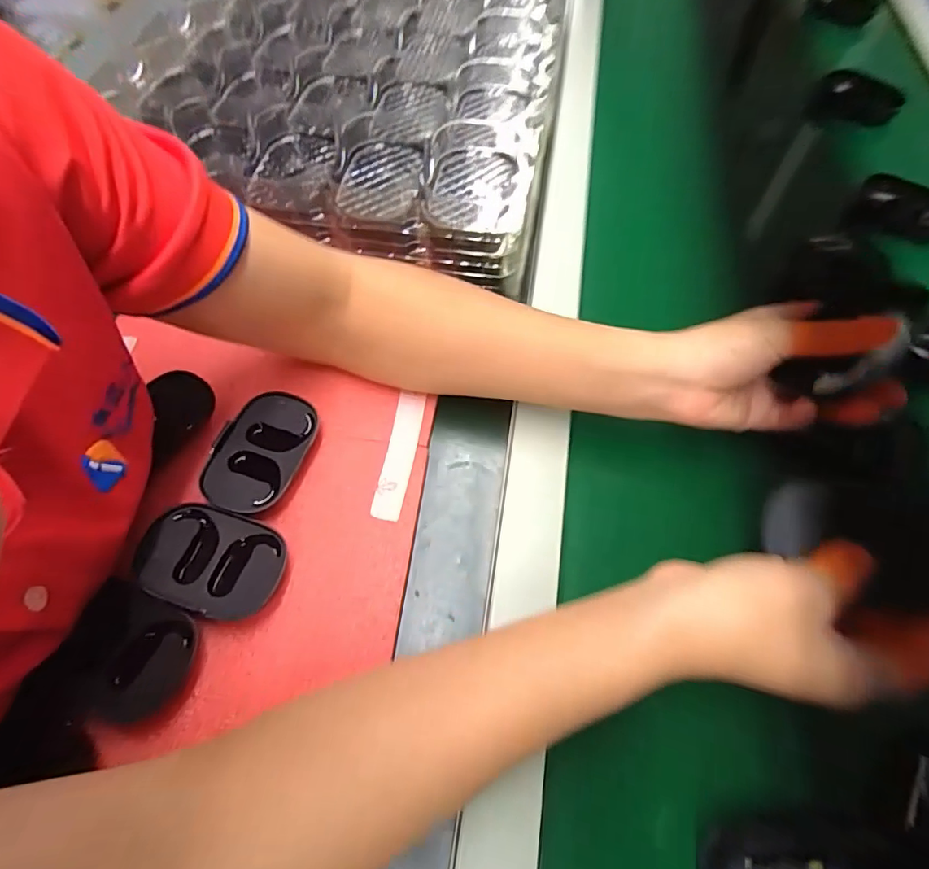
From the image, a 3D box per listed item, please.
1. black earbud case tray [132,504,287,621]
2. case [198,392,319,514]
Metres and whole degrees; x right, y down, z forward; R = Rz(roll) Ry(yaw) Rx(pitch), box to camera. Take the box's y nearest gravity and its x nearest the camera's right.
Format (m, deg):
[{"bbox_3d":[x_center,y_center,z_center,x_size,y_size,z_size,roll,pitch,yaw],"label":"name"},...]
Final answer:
[{"bbox_3d":[-0.152,0.078,0.313,0.083,0.016,0.058,14,60,6],"label":"black earbud case tray"},{"bbox_3d":[-0.139,0.013,0.350,0.060,0.016,0.087,15,60,7],"label":"case"}]

